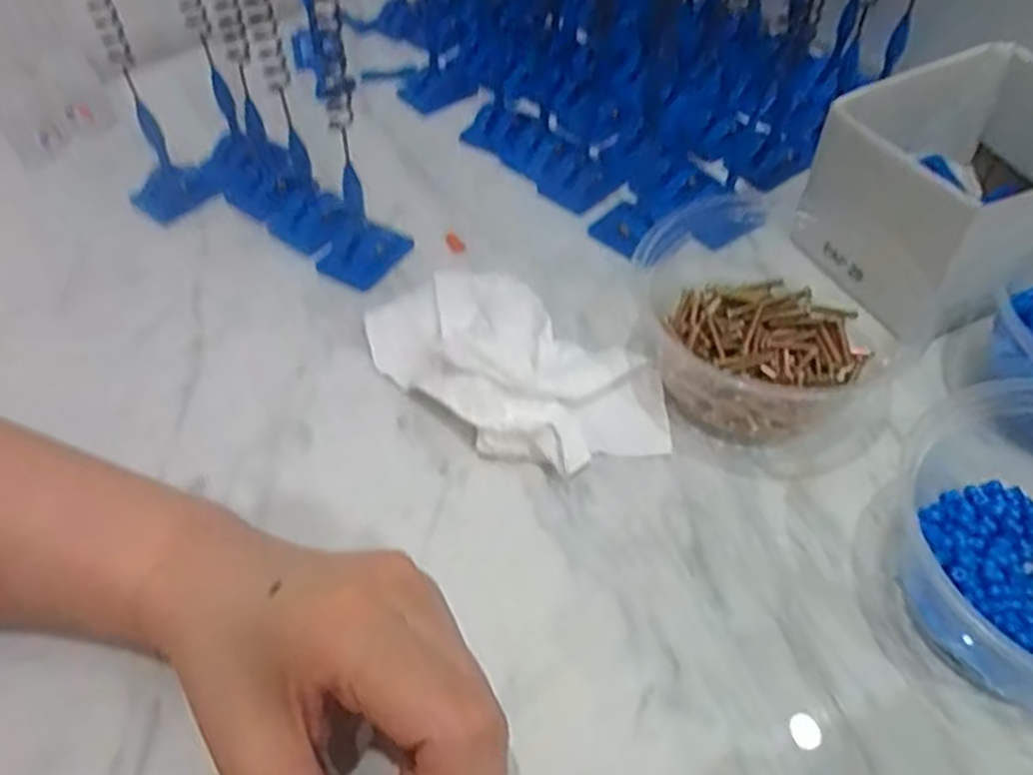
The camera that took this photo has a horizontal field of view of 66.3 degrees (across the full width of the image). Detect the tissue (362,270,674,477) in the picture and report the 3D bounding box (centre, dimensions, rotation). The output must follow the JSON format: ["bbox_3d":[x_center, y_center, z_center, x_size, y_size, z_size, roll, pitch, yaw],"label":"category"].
[{"bbox_3d":[-0.004,-0.013,0.352,0.145,0.031,0.076,34,61,24],"label":"tissue"}]

